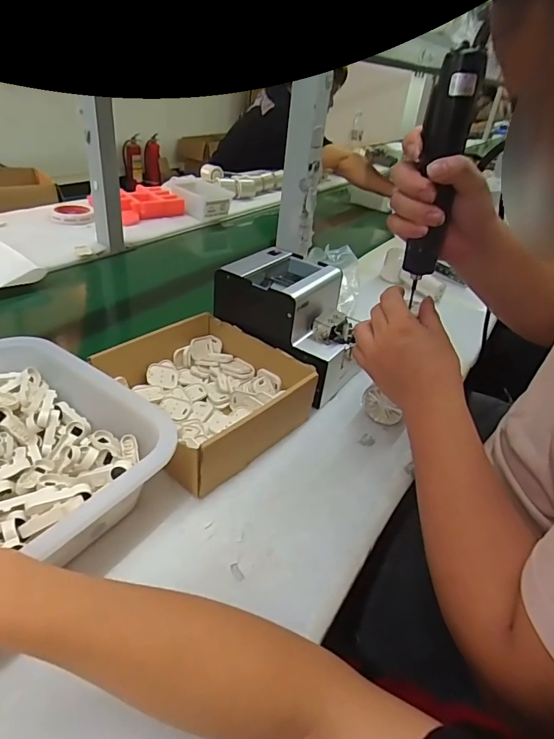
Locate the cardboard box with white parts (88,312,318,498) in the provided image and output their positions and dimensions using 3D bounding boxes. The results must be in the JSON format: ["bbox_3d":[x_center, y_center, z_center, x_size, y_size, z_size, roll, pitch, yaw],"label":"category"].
[{"bbox_3d":[-0.091,0.020,0.541,0.226,0.071,0.192,30,40,30],"label":"cardboard box with white parts"}]

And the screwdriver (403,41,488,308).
[{"bbox_3d":[0.155,-0.186,0.433,0.038,0.203,0.045,2,34,-7],"label":"screwdriver"}]

